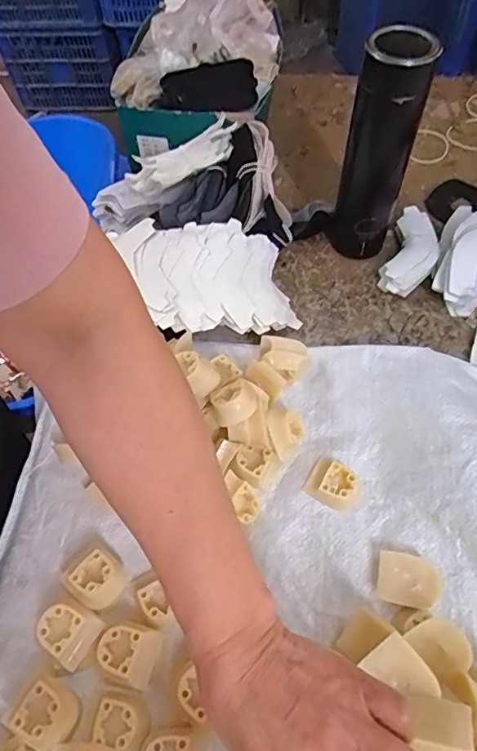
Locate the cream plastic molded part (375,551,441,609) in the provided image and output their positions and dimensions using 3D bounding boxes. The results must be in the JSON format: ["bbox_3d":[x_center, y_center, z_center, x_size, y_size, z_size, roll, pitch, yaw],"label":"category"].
[{"bbox_3d":[0.135,0.163,0.405,0.047,0.011,0.038,3,63,26],"label":"cream plastic molded part"}]

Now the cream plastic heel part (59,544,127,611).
[{"bbox_3d":[-0.113,0.162,0.405,0.047,0.031,0.039,34,65,21],"label":"cream plastic heel part"}]

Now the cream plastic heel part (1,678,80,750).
[{"bbox_3d":[-0.135,0.238,0.360,0.041,0.031,0.036,27,63,18],"label":"cream plastic heel part"}]

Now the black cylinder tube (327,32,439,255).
[{"bbox_3d":[0.140,-0.222,0.525,0.063,0.233,0.061,15,60,11],"label":"black cylinder tube"}]

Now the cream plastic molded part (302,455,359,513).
[{"bbox_3d":[0.085,0.096,0.452,0.046,0.019,0.038,29,64,19],"label":"cream plastic molded part"}]

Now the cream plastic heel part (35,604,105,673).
[{"bbox_3d":[-0.128,0.195,0.387,0.039,0.030,0.037,32,65,20],"label":"cream plastic heel part"}]

